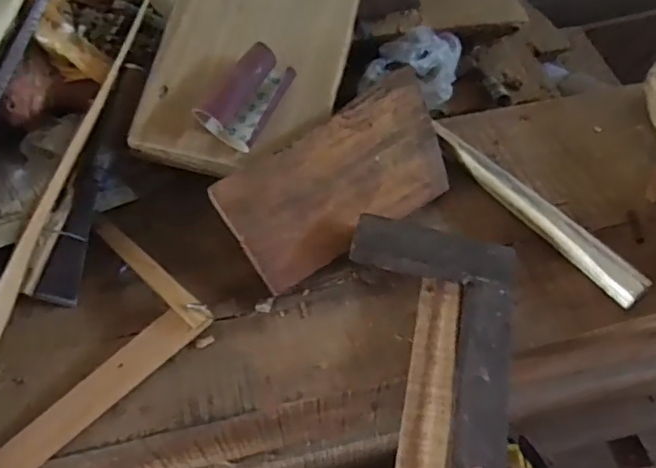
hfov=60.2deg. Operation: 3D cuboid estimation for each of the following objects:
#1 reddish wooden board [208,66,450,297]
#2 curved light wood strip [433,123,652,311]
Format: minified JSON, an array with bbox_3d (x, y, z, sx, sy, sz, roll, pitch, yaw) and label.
[{"bbox_3d":[0.021,-0.062,0.562,0.258,0.016,0.133,-33,81,-21],"label":"reddish wooden board"},{"bbox_3d":[0.195,-0.030,0.552,0.031,0.014,0.257,-47,57,11],"label":"curved light wood strip"}]

